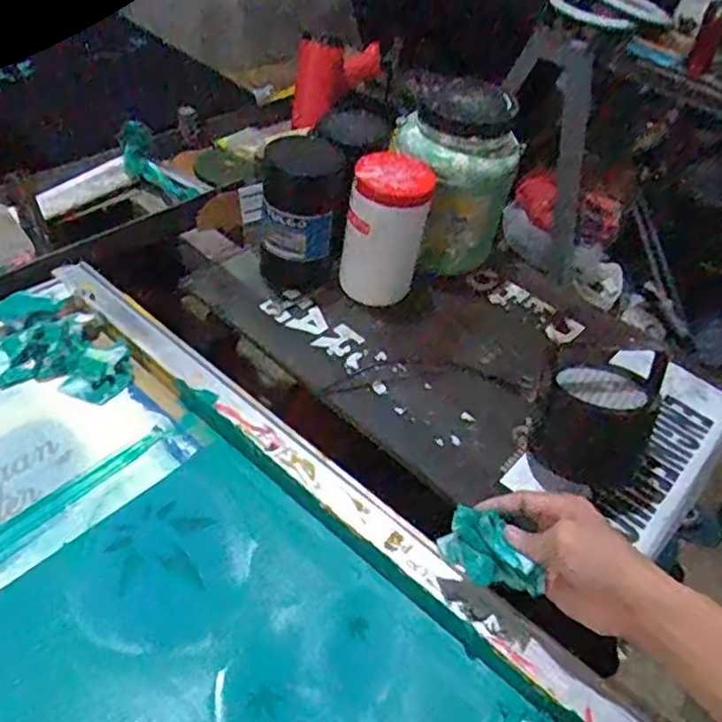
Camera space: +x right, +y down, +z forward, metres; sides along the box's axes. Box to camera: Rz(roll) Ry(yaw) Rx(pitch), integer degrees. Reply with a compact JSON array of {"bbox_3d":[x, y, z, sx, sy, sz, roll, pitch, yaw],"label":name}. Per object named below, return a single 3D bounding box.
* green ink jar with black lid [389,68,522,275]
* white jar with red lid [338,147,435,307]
[{"bbox_3d":[0.117,-0.232,0.818,0.127,0.196,0.131,7,45,-7],"label":"green ink jar with black lid"},{"bbox_3d":[0.028,-0.155,0.792,0.092,0.155,0.081,10,45,-3],"label":"white jar with red lid"}]

